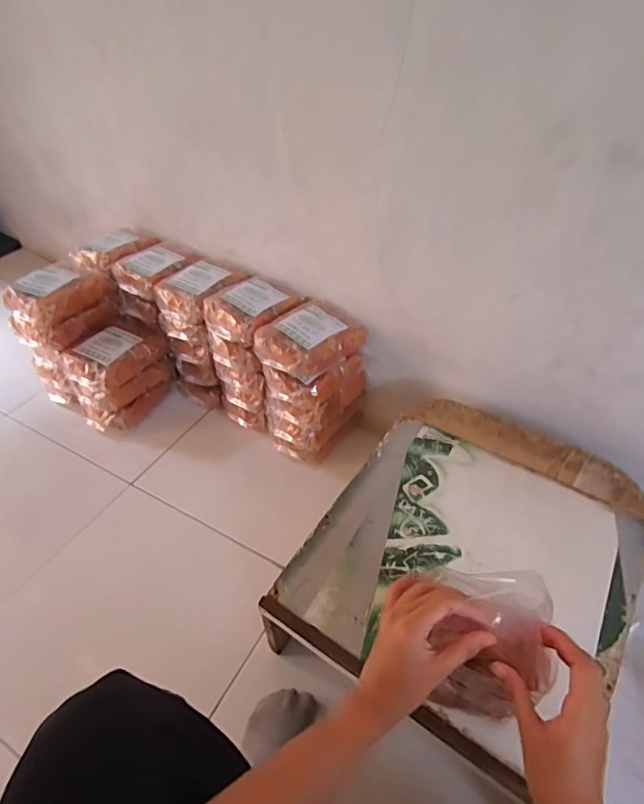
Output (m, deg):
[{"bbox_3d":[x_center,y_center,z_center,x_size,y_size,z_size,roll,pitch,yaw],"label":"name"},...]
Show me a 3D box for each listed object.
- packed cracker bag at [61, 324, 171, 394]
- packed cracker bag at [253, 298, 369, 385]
[{"bbox_3d":[-0.444,-0.105,1.020,0.129,0.063,0.189,21,47,21],"label":"packed cracker bag"},{"bbox_3d":[-0.022,-0.118,0.868,0.129,0.060,0.186,33,52,30],"label":"packed cracker bag"}]

